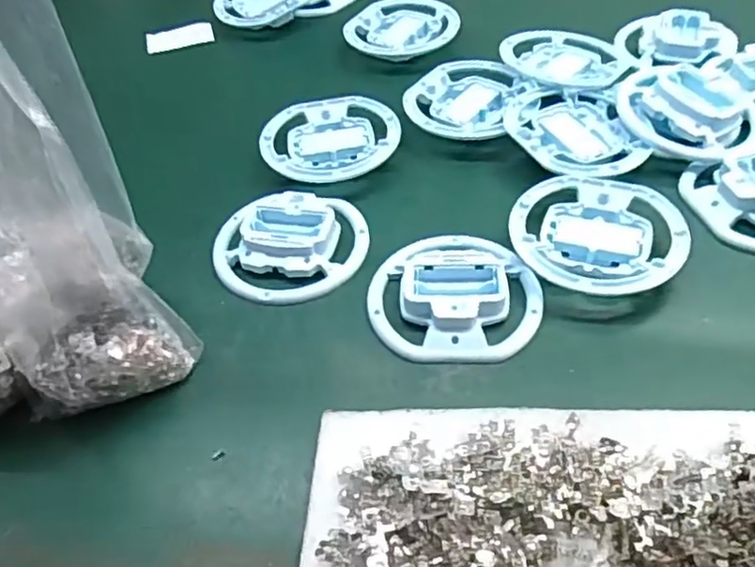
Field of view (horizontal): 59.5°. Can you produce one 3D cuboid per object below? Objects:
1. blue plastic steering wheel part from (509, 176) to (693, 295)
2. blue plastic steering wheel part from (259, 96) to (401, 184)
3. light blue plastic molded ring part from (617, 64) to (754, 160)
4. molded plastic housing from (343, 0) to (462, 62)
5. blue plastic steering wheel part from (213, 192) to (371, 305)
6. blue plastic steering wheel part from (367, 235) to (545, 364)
[{"bbox_3d":[0.136,-0.027,0.418,0.106,0.020,0.097,-3,48,4],"label":"blue plastic steering wheel part"},{"bbox_3d":[-0.036,-0.109,0.509,0.103,0.016,0.099,-3,48,4],"label":"blue plastic steering wheel part"},{"bbox_3d":[0.225,-0.123,0.478,0.100,0.026,0.079,27,60,17],"label":"light blue plastic molded ring part"},{"bbox_3d":[0.022,-0.236,0.618,0.103,0.020,0.092,-12,47,-6],"label":"molded plastic housing"},{"bbox_3d":[-0.061,-0.027,0.438,0.102,0.019,0.086,3,49,9],"label":"blue plastic steering wheel part"},{"bbox_3d":[0.047,0.004,0.402,0.102,0.020,0.095,-2,48,5],"label":"blue plastic steering wheel part"}]

